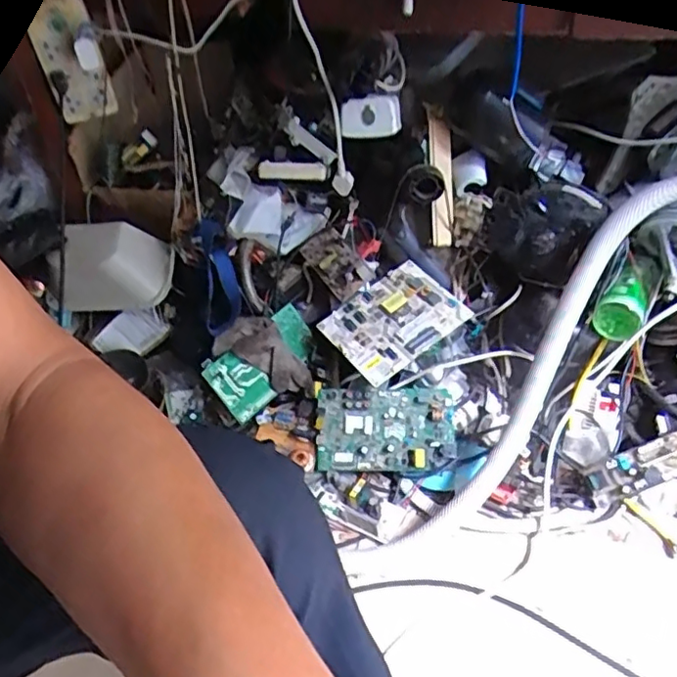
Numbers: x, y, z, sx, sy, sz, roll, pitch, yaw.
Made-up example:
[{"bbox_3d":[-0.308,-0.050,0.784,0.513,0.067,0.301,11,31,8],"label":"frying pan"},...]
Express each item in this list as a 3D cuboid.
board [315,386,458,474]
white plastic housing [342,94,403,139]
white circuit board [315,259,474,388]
[{"bbox_3d":[0.071,0.142,0.931,0.207,0.023,0.125,0,82,8],"label":"board"},{"bbox_3d":[0.047,-0.328,0.895,0.084,0.059,0.033,-2,31,12],"label":"white plastic housing"},{"bbox_3d":[0.084,-0.030,0.939,0.193,0.018,0.151,-34,57,-12],"label":"white circuit board"}]

